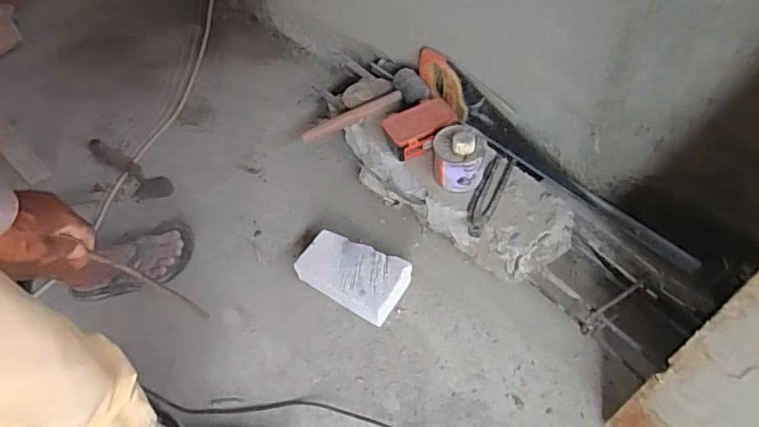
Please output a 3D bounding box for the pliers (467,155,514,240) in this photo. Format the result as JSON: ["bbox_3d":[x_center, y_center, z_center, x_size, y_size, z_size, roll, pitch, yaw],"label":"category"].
[{"bbox_3d":[0.213,-0.042,1.034,0.050,0.009,0.197,22,59,17],"label":"pliers"}]

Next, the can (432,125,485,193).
[{"bbox_3d":[0.152,-0.115,1.030,0.091,0.104,0.097,-2,55,2],"label":"can"}]

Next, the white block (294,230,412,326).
[{"bbox_3d":[-0.051,0.128,1.057,0.203,0.090,0.118,19,59,17],"label":"white block"}]

